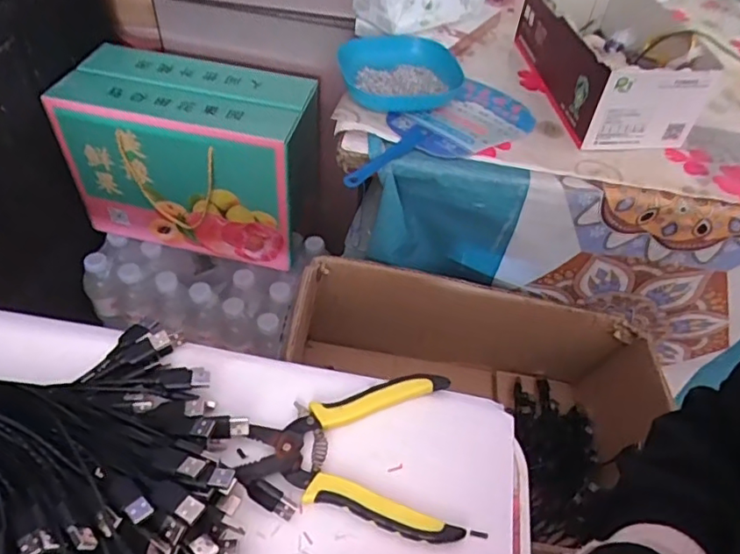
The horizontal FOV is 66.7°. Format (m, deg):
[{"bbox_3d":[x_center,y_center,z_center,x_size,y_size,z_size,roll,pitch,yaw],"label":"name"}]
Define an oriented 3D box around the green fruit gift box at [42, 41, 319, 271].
[{"bbox_3d":[-0.250,-0.175,0.837,0.331,0.226,0.164,14,49,6],"label":"green fruit gift box"}]

